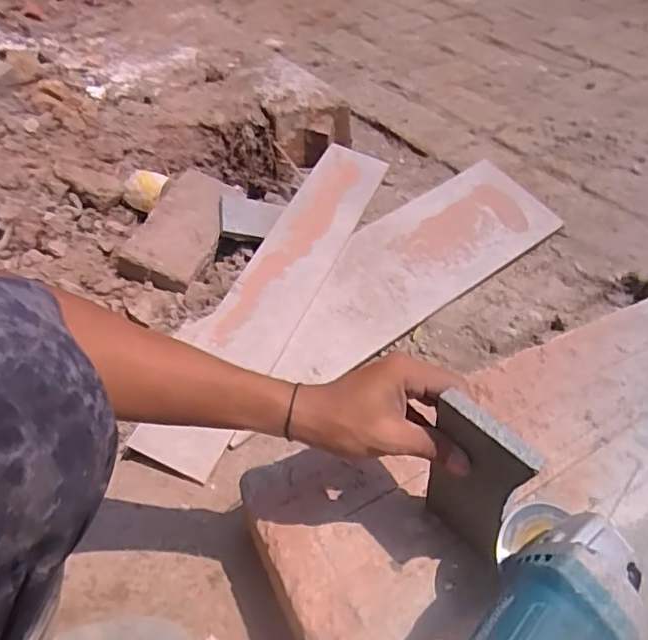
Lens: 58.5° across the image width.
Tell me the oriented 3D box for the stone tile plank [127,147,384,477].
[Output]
[{"bbox_3d":[-0.070,-0.053,0.780,0.120,0.026,0.562,22,59,13],"label":"stone tile plank"}]

